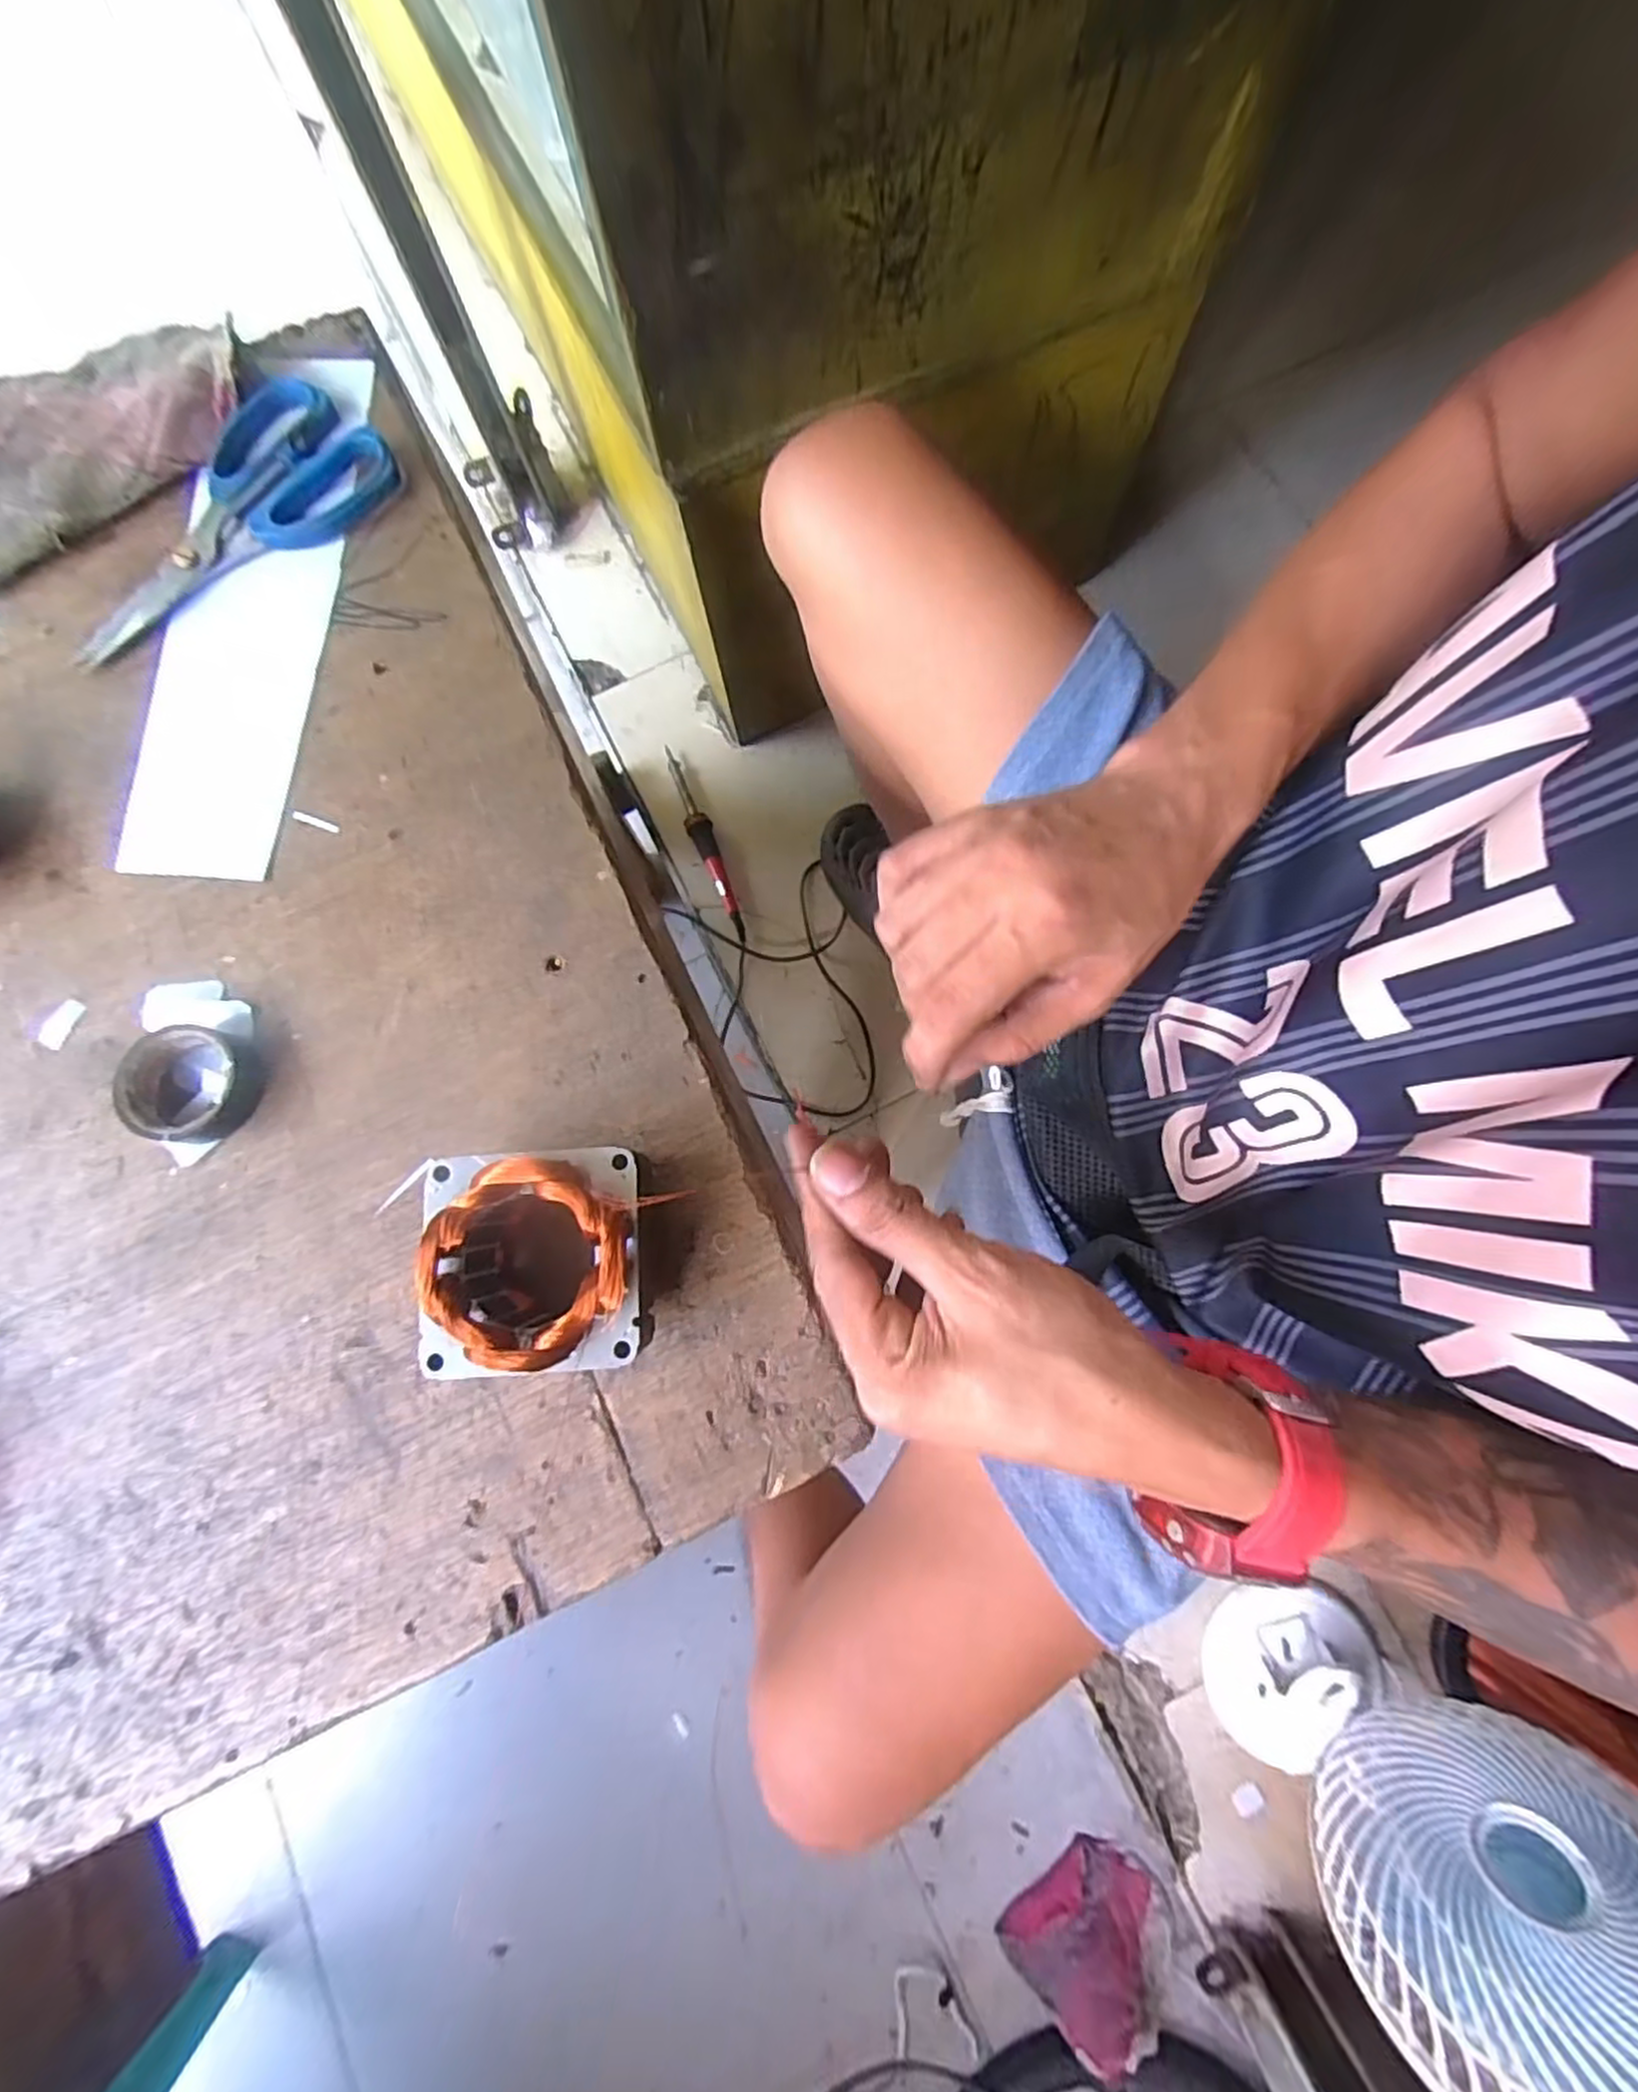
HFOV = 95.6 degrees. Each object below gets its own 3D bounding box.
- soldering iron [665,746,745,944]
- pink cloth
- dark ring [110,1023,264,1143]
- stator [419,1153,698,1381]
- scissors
[{"bbox_3d":[-0.130,-0.234,0.839,0.026,0.021,0.250,-23,79,-3],"label":"soldering iron"},{"bbox_3d":[0.286,0.920,0.751,0.165,0.055,0.154,-36,80,-6],"label":"pink cloth"},{"bbox_3d":[-0.256,0.014,0.302,0.046,0.017,0.047,0,79,1],"label":"dark ring"},{"bbox_3d":[-0.096,0.076,0.268,0.077,0.046,0.072,-3,79,1],"label":"stator"},{"bbox_3d":[-0.294,-0.258,0.361,0.171,0.011,0.085,-38,81,-6],"label":"scissors"}]

